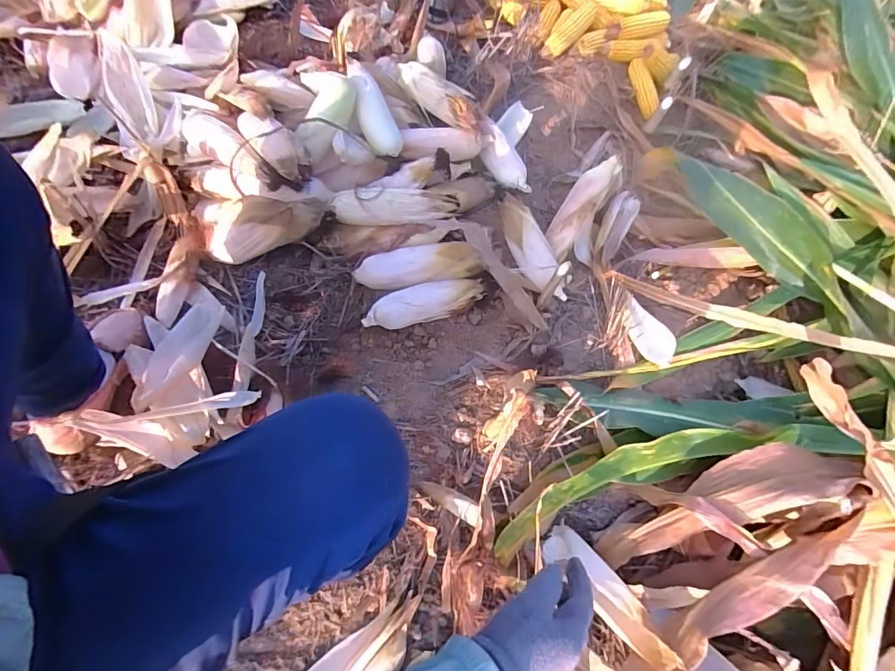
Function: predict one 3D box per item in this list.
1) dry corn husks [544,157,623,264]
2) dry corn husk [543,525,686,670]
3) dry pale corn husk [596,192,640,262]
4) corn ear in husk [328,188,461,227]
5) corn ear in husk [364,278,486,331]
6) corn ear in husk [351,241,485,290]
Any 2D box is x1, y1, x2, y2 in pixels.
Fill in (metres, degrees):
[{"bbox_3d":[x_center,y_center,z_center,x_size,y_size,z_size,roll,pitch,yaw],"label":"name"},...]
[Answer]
[{"bbox_3d":[0.281,-0.274,0.905,0.075,0.086,0.228,35,106,13],"label":"dry corn husks"},{"bbox_3d":[0.222,0.362,0.609,0.060,0.240,0.042,-25,113,-14],"label":"dry corn husk"},{"bbox_3d":[0.371,-0.247,0.951,0.069,0.046,0.204,33,64,5],"label":"dry pale corn husk"},{"bbox_3d":[-0.097,-0.240,0.812,0.236,0.057,0.068,2,65,-10],"label":"corn ear in husk"},{"bbox_3d":[-0.041,-0.064,0.792,0.240,0.049,0.067,-18,70,-18],"label":"corn ear in husk"},{"bbox_3d":[-0.056,-0.132,0.818,0.237,0.064,0.074,-7,67,-14],"label":"corn ear in husk"}]

